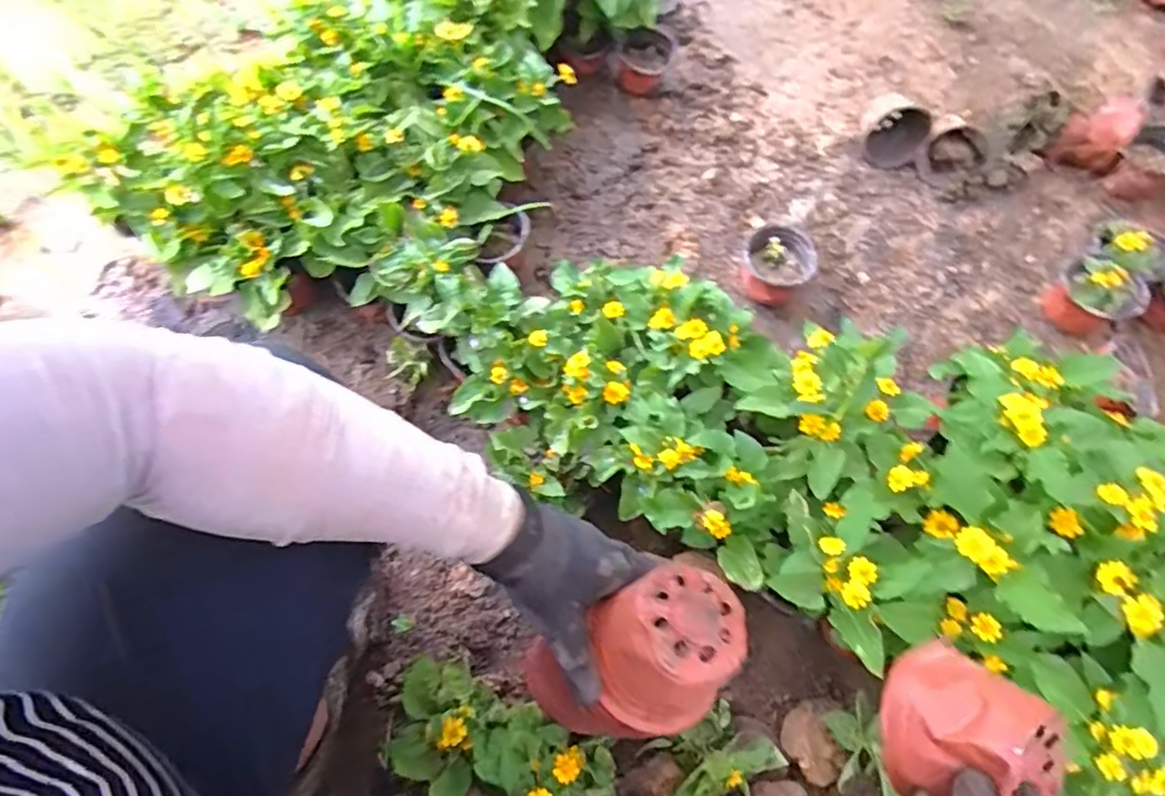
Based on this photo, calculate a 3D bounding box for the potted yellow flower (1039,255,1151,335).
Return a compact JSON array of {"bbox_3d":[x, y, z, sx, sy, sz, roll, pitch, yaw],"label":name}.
[{"bbox_3d":[0.683,-0.132,0.812,0.079,0.090,0.093,-30,70,-13],"label":"potted yellow flower"}]

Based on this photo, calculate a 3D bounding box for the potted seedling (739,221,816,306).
[{"bbox_3d":[0.267,-0.179,0.838,0.088,0.080,0.090,25,68,10],"label":"potted seedling"}]

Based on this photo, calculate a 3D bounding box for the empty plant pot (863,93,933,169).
[{"bbox_3d":[0.490,-0.422,0.948,0.095,0.082,0.086,25,68,10],"label":"empty plant pot"}]

